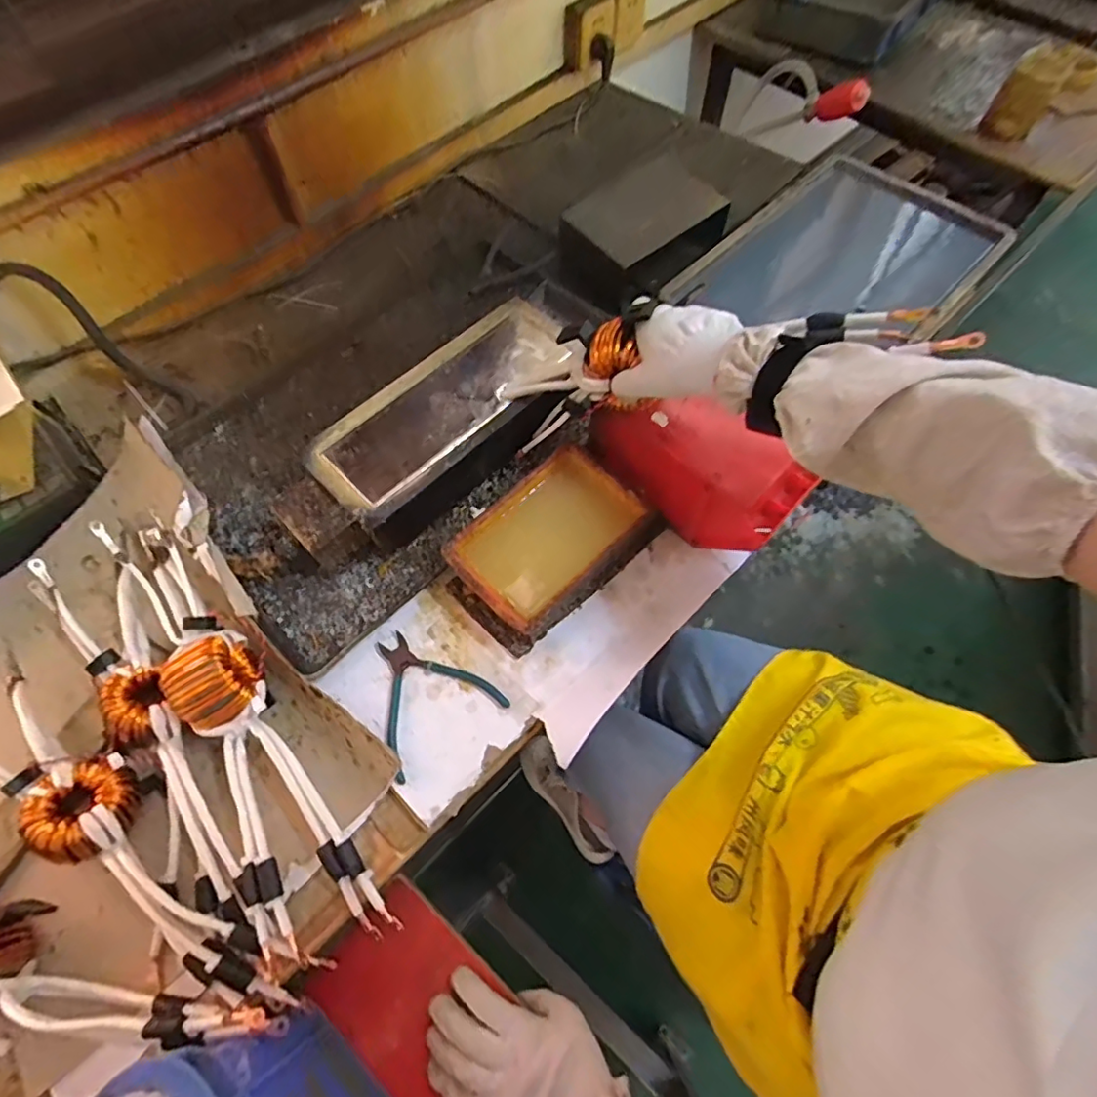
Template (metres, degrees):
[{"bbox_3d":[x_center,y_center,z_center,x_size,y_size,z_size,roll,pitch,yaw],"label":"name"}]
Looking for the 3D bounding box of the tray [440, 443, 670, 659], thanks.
[{"bbox_3d":[0.001,-0.006,0.604,0.217,0.066,0.137,-41,70,-16],"label":"tray"}]

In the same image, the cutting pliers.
[{"bbox_3d":[-0.128,0.142,0.572,0.124,0.007,0.133,-32,68,-13],"label":"cutting pliers"}]

